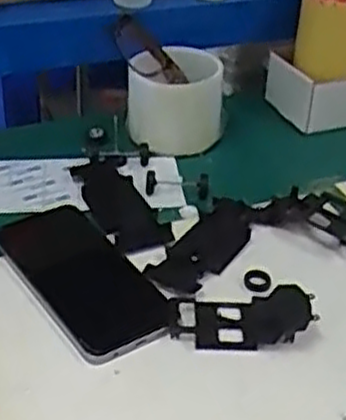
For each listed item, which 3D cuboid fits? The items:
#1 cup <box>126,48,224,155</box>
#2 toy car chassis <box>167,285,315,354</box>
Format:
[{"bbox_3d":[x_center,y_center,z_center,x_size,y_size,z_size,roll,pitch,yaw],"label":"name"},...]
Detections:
[{"bbox_3d":[0.002,-0.107,0.748,0.090,0.077,0.099,3,35,-1],"label":"cup"},{"bbox_3d":[0.047,0.072,0.536,0.096,0.018,0.051,-3,35,-9],"label":"toy car chassis"}]

